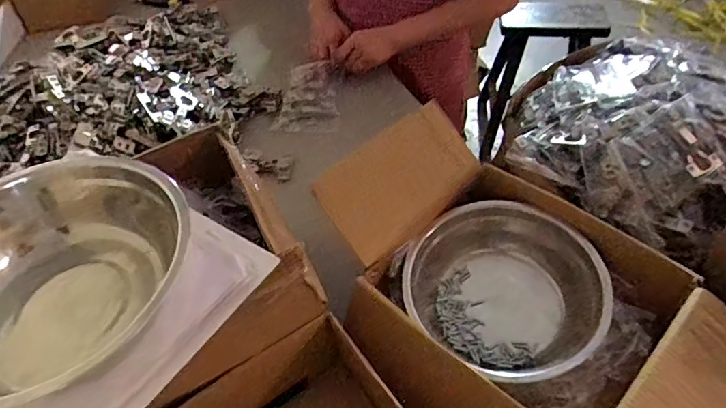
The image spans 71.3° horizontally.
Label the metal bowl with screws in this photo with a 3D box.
[{"bbox_3d":[0.195,0.119,0.700,0.260,0.090,0.229,27,57,24],"label":"metal bowl with screws"}]

